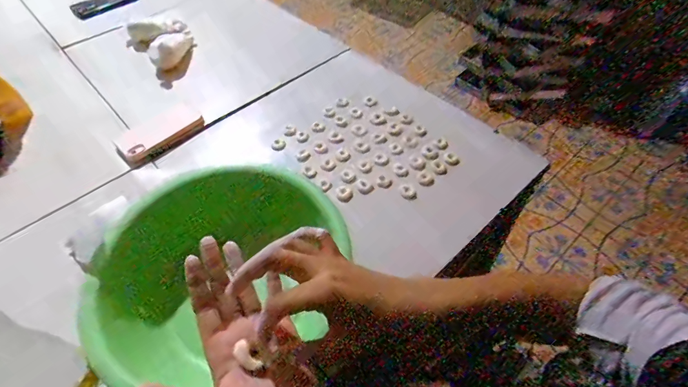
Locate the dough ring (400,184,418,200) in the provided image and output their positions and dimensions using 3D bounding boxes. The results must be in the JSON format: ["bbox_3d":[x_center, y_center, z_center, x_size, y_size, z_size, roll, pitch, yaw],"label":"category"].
[{"bbox_3d":[0.102,-0.001,0.593,0.027,0.009,0.028,0,53,0],"label":"dough ring"}]

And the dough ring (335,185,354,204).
[{"bbox_3d":[0.000,-0.001,0.597,0.027,0.009,0.033,4,53,3],"label":"dough ring"}]

